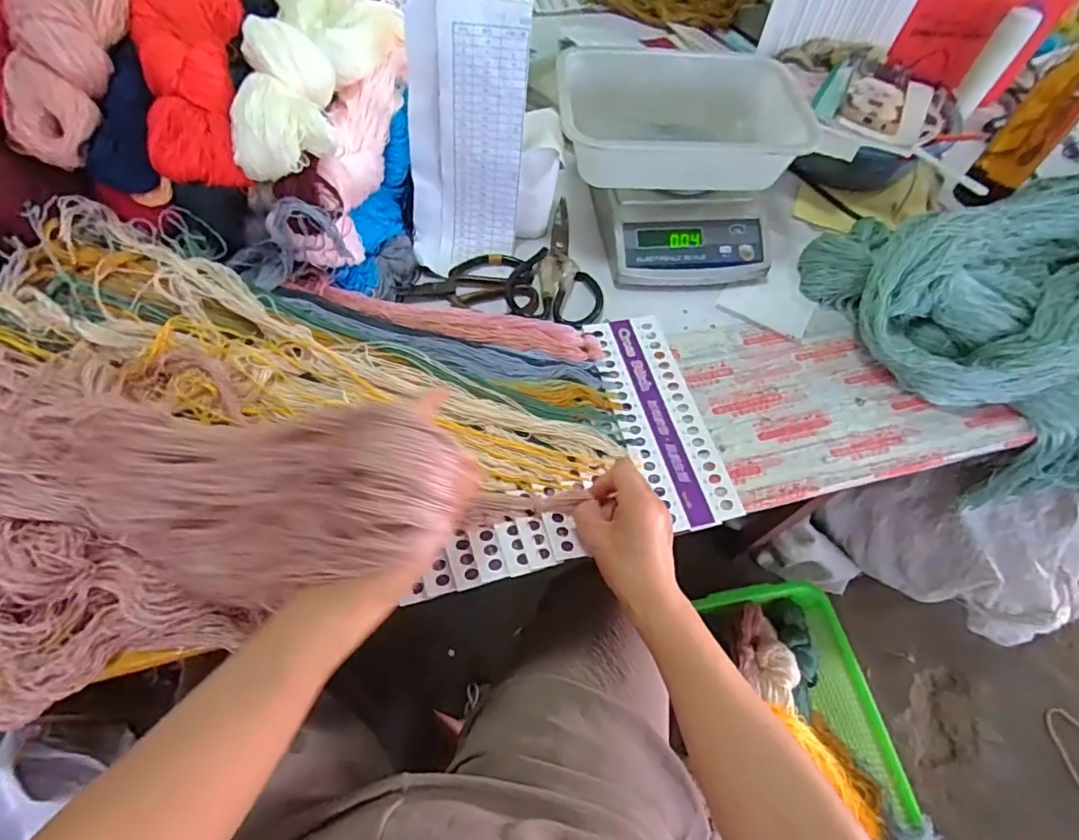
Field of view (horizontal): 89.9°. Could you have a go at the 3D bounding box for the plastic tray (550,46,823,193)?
[{"bbox_3d":[0.165,-0.357,0.649,0.286,0.079,0.196,5,61,-2],"label":"plastic tray"}]

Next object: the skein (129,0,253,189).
[{"bbox_3d":[-0.315,-0.355,0.509,0.076,0.080,0.304,-5,61,-7],"label":"skein"}]

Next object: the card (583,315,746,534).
[{"bbox_3d":[0.120,-0.008,0.546,0.085,0.004,0.241,-10,62,-10],"label":"card"}]

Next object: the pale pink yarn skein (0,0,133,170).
[{"bbox_3d":[-0.389,-0.387,0.488,0.094,0.089,0.347,-3,61,-6],"label":"pale pink yarn skein"}]

